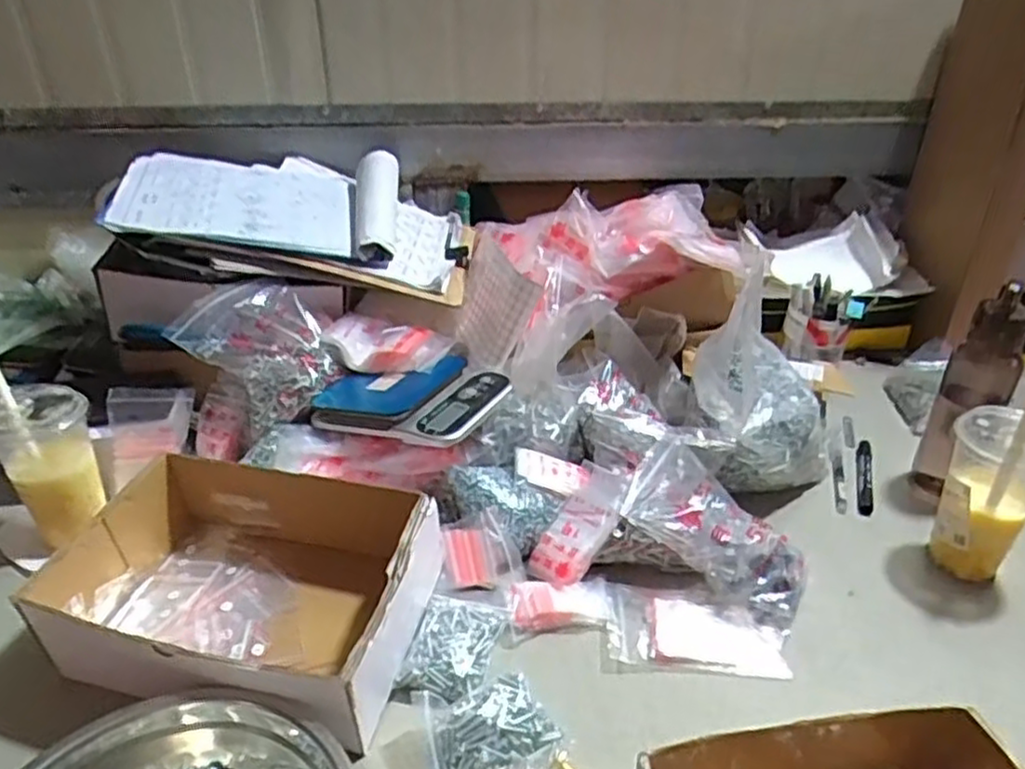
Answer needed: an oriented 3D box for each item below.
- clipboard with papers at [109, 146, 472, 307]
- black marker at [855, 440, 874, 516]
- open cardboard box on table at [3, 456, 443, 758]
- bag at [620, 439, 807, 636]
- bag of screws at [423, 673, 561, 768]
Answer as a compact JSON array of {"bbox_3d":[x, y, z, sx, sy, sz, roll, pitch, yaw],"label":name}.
[{"bbox_3d":[-0.266,-0.232,0.931,0.433,0.063,0.262,11,37,-12],"label":"clipboard with papers"},{"bbox_3d":[0.425,0.111,0.874,0.017,0.016,0.139,11,33,19],"label":"black marker"},{"bbox_3d":[-0.232,0.180,0.637,0.294,0.106,0.204,7,31,13],"label":"open cardboard box on table"},{"bbox_3d":[0.198,0.143,0.705,0.117,0.056,0.201,-28,63,-38],"label":"bag"},{"bbox_3d":[-0.015,0.267,0.561,0.095,0.026,0.069,-10,32,-16],"label":"bag of screws"}]

